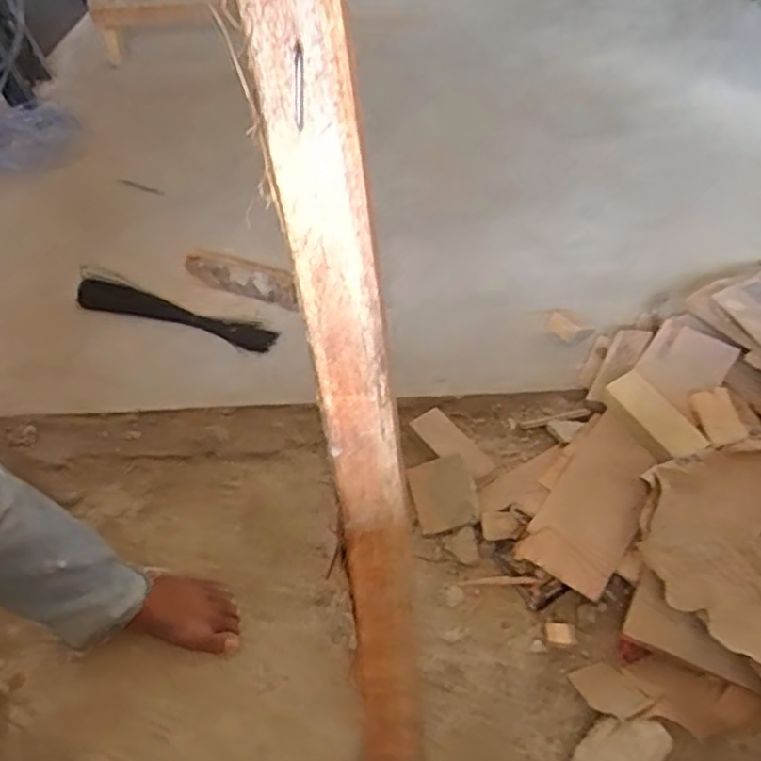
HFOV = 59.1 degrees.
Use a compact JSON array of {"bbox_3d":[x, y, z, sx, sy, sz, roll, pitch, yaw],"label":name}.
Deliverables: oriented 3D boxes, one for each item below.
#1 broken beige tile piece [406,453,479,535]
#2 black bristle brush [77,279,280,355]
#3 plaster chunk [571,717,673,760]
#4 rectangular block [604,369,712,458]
[{"bbox_3d":[0.089,0.164,0.973,0.089,0.005,0.103,-22,64,19],"label":"broken beige tile piece"},{"bbox_3d":[-0.400,-0.124,1.307,0.466,0.056,0.063,16,51,22],"label":"black bristle brush"},{"bbox_3d":[0.258,0.404,0.723,0.103,0.015,0.072,-43,56,-5],"label":"plaster chunk"},{"bbox_3d":[0.383,0.050,0.938,0.056,0.028,0.143,-22,49,-16],"label":"rectangular block"}]

